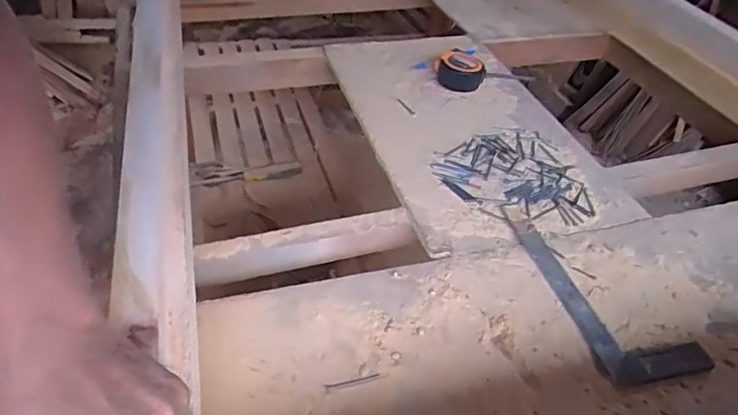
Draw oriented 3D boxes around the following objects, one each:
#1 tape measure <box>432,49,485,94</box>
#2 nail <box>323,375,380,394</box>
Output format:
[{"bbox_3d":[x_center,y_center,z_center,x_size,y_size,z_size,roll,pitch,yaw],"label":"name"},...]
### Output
[{"bbox_3d":[0.147,-0.224,0.879,0.063,0.045,0.080,-17,45,-26],"label":"tape measure"},{"bbox_3d":[-0.015,0.152,0.461,0.049,0.004,0.007,-8,41,-16],"label":"nail"}]

